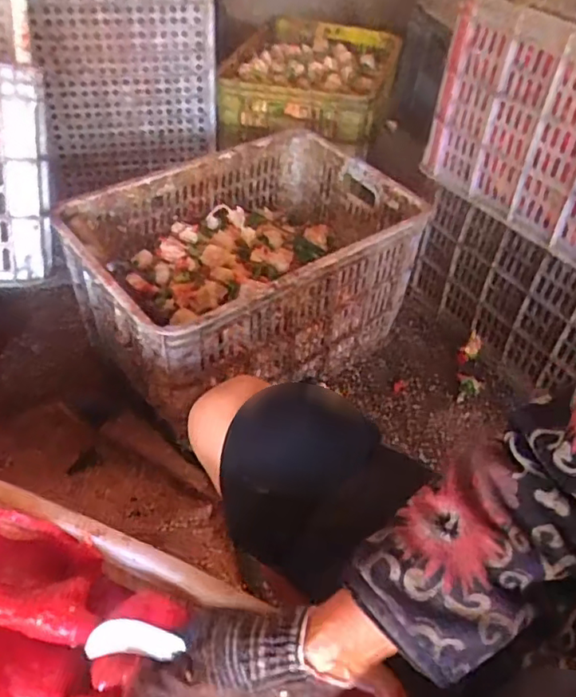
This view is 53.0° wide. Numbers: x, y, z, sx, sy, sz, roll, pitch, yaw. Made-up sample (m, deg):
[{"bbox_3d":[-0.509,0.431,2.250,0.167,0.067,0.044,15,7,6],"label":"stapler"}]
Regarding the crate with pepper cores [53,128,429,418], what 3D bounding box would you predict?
[{"bbox_3d":[-0.062,-0.132,0.998,0.540,0.254,0.347,-28,53,-29],"label":"crate with pepper cores"}]

